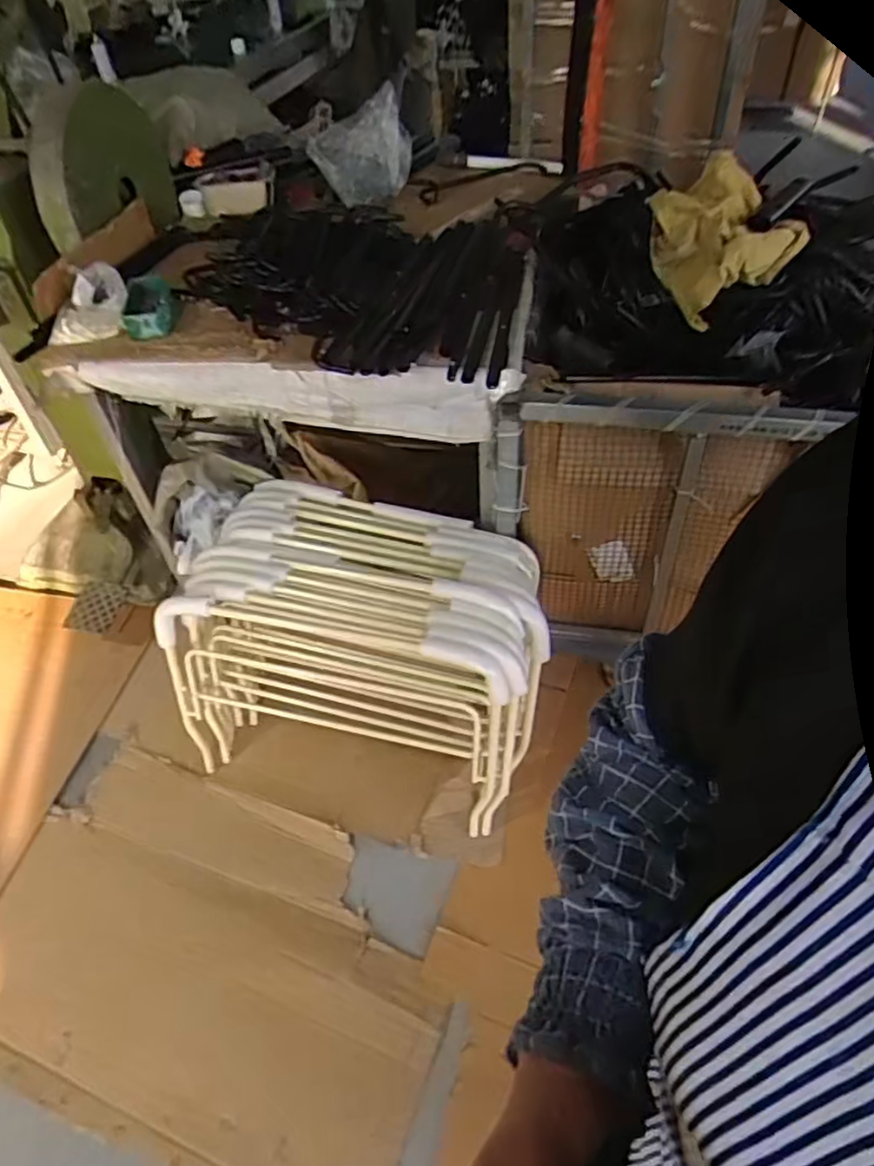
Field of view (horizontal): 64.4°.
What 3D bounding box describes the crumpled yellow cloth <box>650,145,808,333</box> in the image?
[{"bbox_3d":[0.535,-0.664,1.349,0.262,0.188,0.235,-23,51,-15],"label":"crumpled yellow cloth"}]

